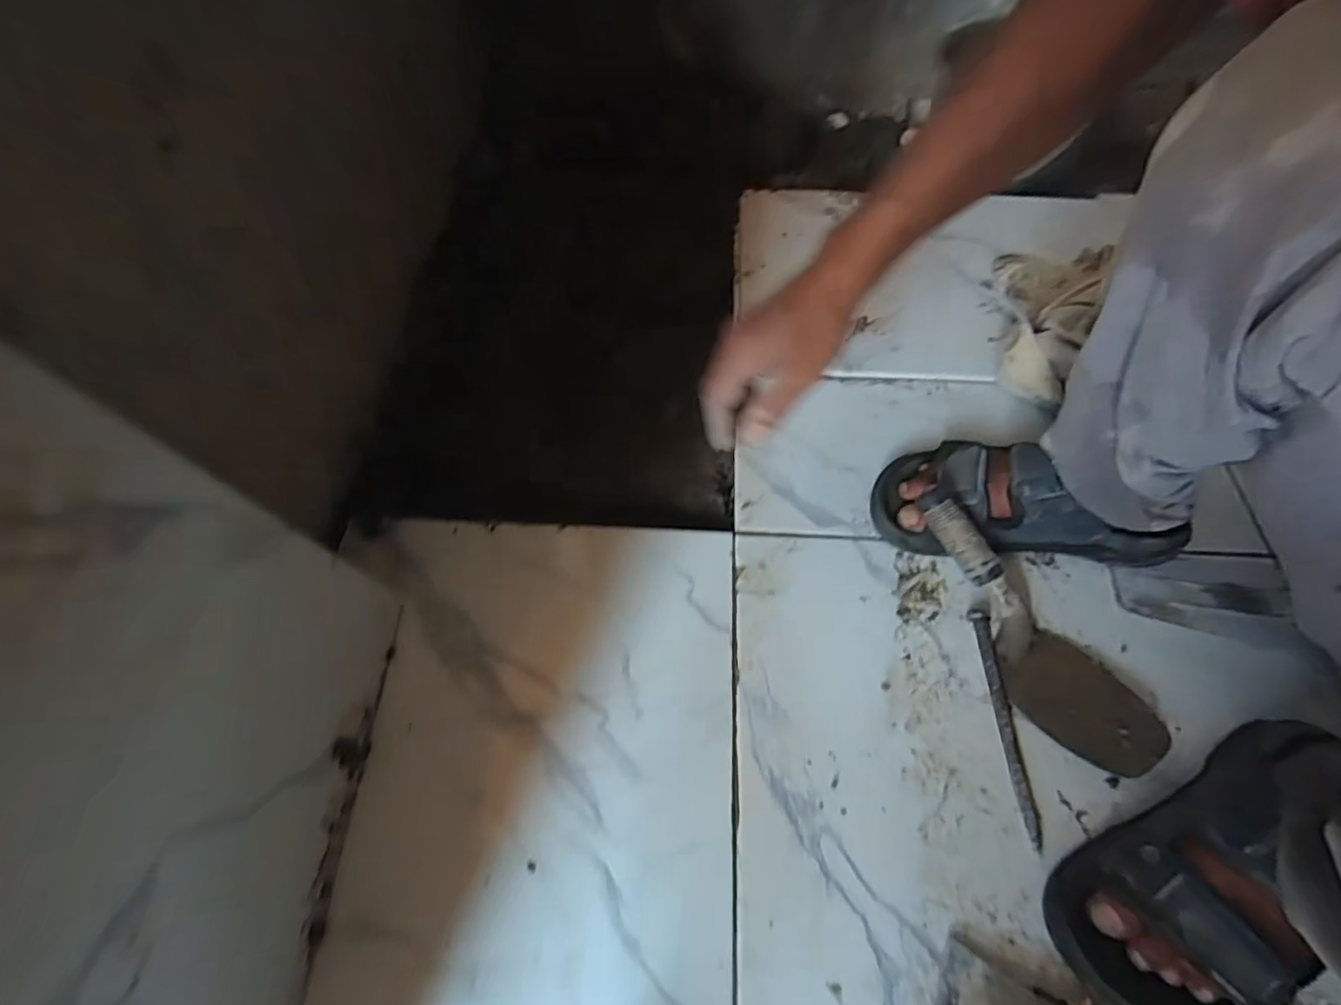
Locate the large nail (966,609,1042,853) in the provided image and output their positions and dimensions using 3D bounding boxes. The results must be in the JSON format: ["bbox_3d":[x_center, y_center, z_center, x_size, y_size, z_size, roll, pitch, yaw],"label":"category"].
[{"bbox_3d":[0.263,0.169,0.465,0.017,0.013,0.174,1,60,1],"label":"large nail"}]

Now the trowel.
[{"bbox_3d":[0.291,0.099,0.479,0.086,0.056,0.236,-27,76,-15],"label":"trowel"}]

